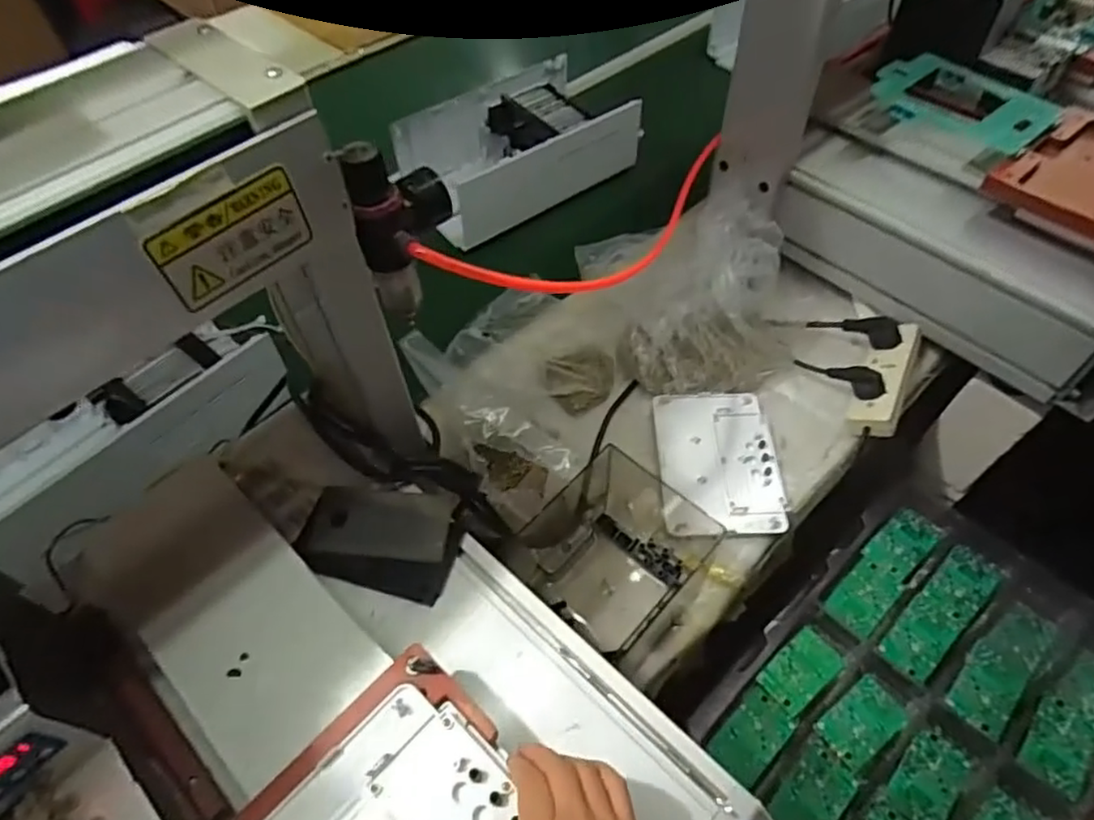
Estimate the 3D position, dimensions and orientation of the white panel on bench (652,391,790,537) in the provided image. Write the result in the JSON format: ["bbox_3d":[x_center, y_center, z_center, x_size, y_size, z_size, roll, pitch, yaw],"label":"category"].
[{"bbox_3d":[0.201,0.059,0.762,0.136,0.017,0.189,-1,54,2],"label":"white panel on bench"}]

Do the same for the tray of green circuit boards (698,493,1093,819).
[{"bbox_3d":[0.459,0.339,0.779,0.491,0.038,0.340,-40,62,-23],"label":"tray of green circuit boards"}]

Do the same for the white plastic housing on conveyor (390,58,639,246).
[{"bbox_3d":[-0.044,-0.432,1.073,0.352,0.130,0.186,-30,58,-18],"label":"white plastic housing on conveyor"}]

